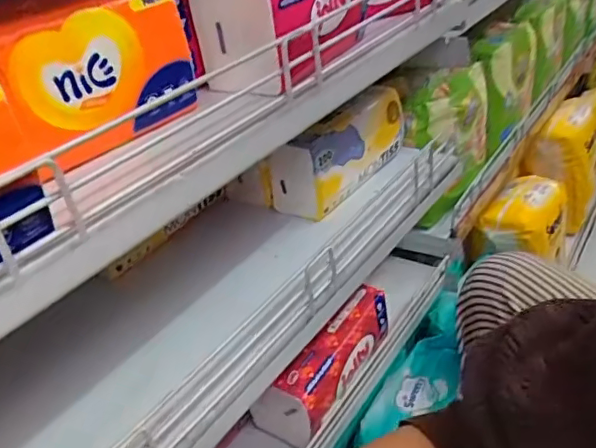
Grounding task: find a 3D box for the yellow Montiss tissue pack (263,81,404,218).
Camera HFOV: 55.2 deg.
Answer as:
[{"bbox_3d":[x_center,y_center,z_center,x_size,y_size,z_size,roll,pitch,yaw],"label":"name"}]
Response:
[{"bbox_3d":[0.054,-0.102,0.700,0.067,0.115,0.208,20,42,36],"label":"yellow Montiss tissue pack"}]

